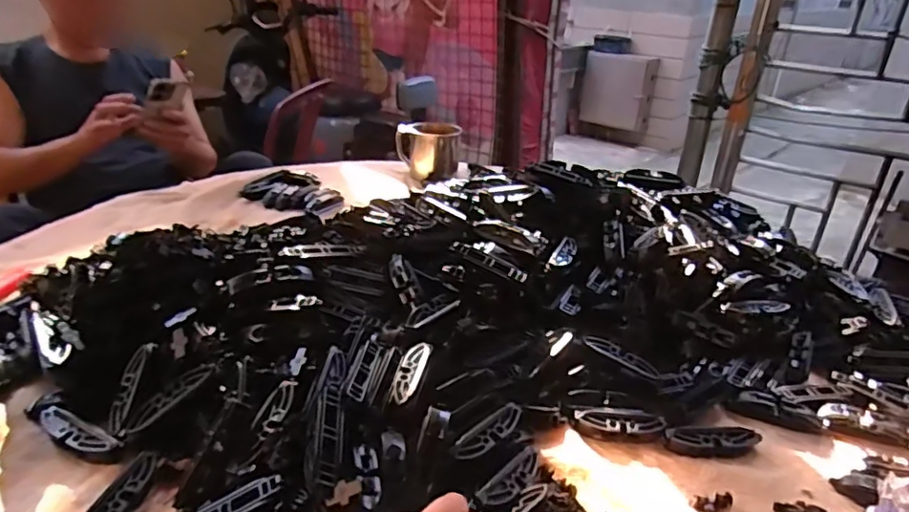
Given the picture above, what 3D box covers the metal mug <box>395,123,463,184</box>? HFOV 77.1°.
[{"bbox_3d":[-0.044,-0.196,1.050,0.093,0.084,0.106,-15,31,-30],"label":"metal mug"}]

